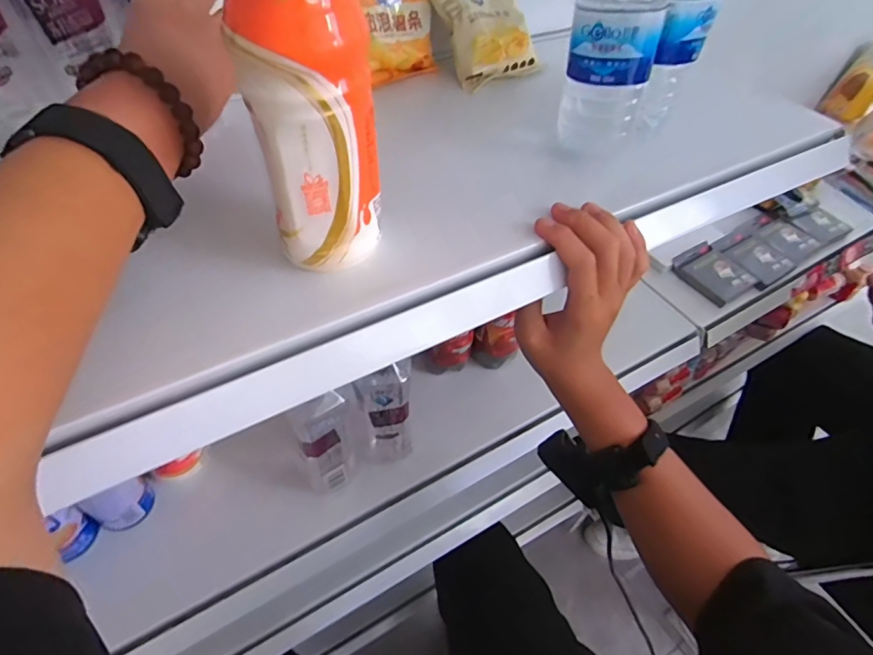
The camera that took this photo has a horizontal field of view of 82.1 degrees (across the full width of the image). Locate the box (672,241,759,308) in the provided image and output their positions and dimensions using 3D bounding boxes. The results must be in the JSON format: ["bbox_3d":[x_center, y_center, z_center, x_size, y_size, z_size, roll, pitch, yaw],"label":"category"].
[{"bbox_3d":[0.427,-0.086,0.777,0.084,0.027,0.102,-27,57,-24],"label":"box"}]

